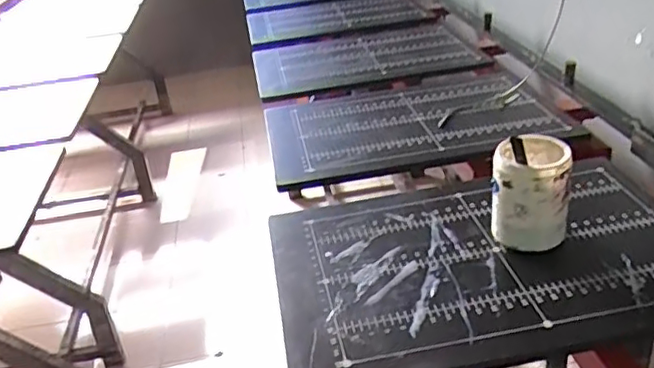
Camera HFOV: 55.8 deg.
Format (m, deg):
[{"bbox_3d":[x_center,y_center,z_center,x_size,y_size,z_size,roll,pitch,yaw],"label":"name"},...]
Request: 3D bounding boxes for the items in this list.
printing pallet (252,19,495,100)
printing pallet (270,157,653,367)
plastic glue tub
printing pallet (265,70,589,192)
[{"bbox_3d":[0.086,-0.360,1.700,0.567,0.033,0.466,-11,29,-3],"label":"printing pallet"},{"bbox_3d":[0.221,0.100,0.887,0.582,0.030,0.392,-9,29,-6],"label":"printing pallet"},{"bbox_3d":[0.283,0.011,0.861,0.096,0.162,0.092,-4,29,2],"label":"plastic glue tub"},{"bbox_3d":[0.169,-0.133,1.312,0.589,0.032,0.432,-10,28,-4],"label":"printing pallet"}]

